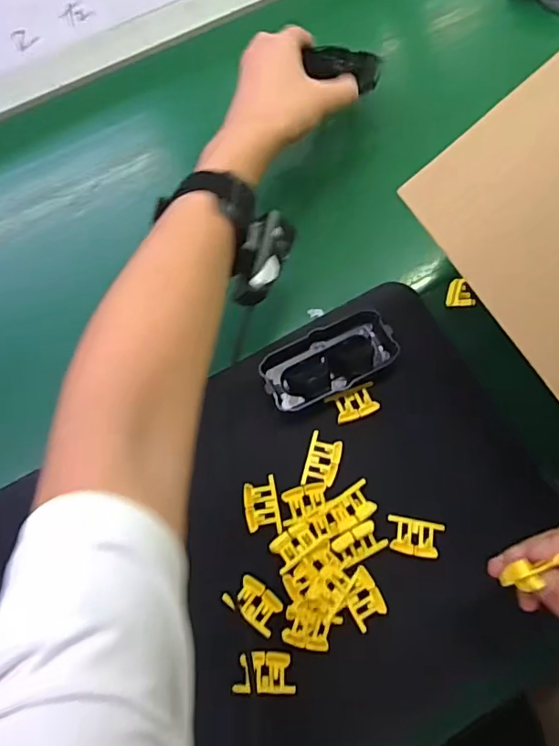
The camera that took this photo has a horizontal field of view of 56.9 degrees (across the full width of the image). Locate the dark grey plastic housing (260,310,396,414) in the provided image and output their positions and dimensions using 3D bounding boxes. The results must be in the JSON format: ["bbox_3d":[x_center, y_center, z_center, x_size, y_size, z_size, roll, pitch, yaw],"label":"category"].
[{"bbox_3d":[0.041,-0.010,0.433,0.110,0.023,0.051,-23,73,-8],"label":"dark grey plastic housing"}]

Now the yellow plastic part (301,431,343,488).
[{"bbox_3d":[0.035,0.071,0.418,0.026,0.005,0.041,14,72,4],"label":"yellow plastic part"}]

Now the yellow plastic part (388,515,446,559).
[{"bbox_3d":[0.106,0.128,0.402,0.042,0.005,0.027,9,72,3],"label":"yellow plastic part"}]

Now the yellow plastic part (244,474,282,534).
[{"bbox_3d":[-0.014,0.104,0.409,0.027,0.004,0.042,-6,72,-2],"label":"yellow plastic part"}]

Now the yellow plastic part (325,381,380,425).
[{"bbox_3d":[0.063,0.025,0.430,0.040,0.005,0.025,-18,73,-6],"label":"yellow plastic part"}]

